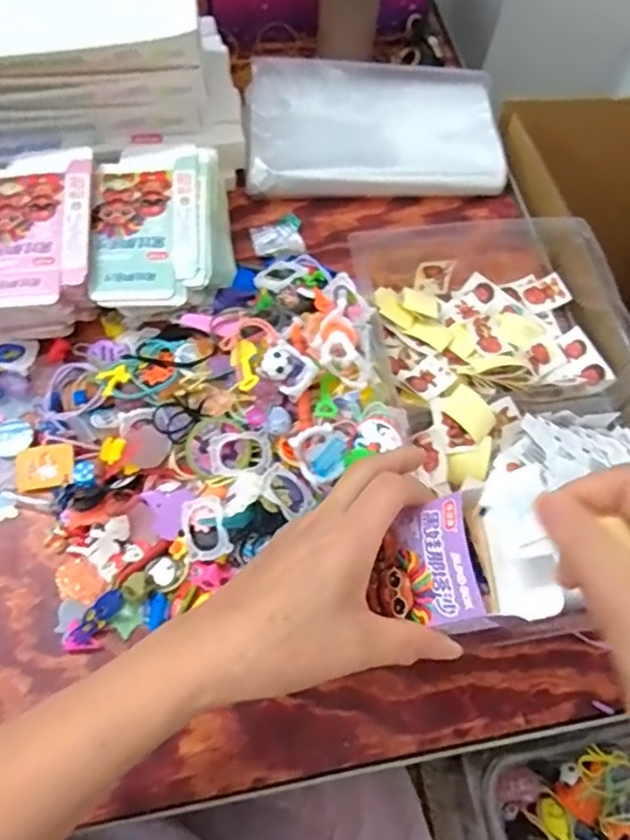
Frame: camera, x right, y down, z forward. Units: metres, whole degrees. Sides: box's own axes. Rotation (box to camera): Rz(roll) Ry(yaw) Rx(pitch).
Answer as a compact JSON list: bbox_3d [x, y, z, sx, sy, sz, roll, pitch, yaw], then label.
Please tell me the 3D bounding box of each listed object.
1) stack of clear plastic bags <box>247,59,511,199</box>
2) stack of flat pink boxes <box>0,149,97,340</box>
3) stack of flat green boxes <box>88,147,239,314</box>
[{"bbox_3d":[0.058,-0.292,0.606,0.251,0.028,0.150,-3,78,-8],"label":"stack of clear plastic bags"},{"bbox_3d":[-0.224,-0.140,0.497,0.096,0.067,0.137,-5,65,-3],"label":"stack of flat pink boxes"},{"bbox_3d":[-0.124,-0.155,0.516,0.105,0.059,0.152,-2,65,-2],"label":"stack of flat green boxes"}]

